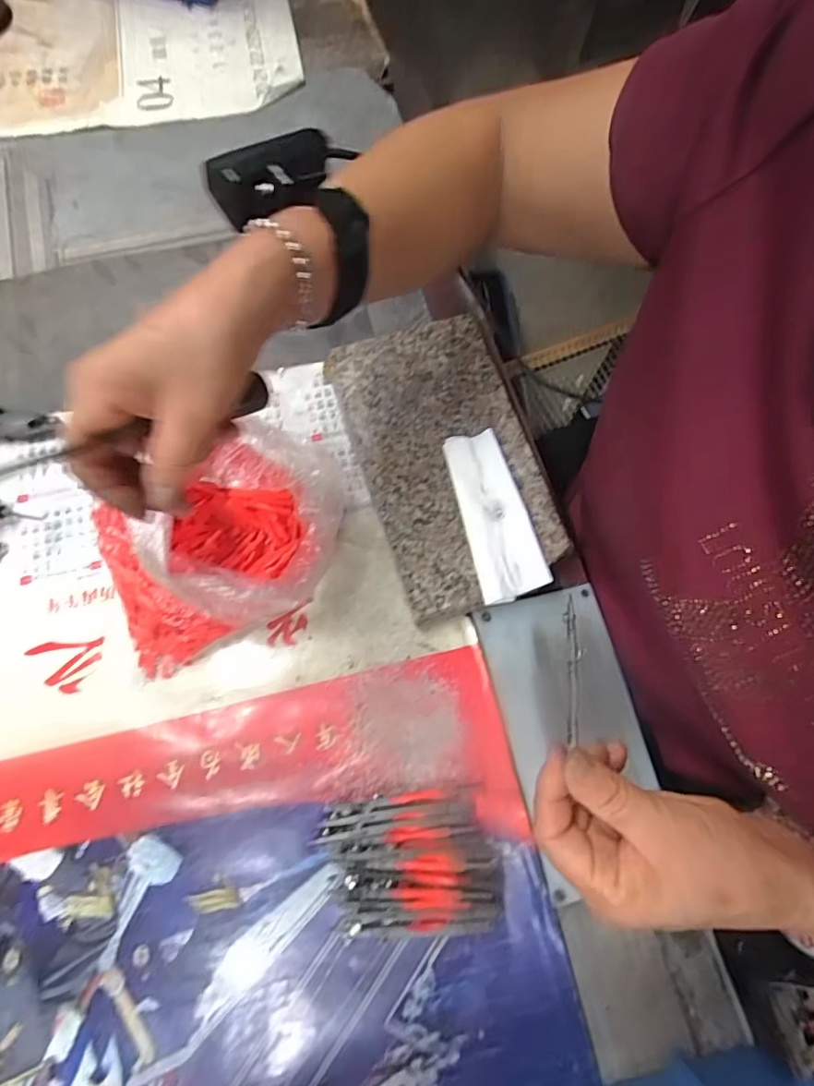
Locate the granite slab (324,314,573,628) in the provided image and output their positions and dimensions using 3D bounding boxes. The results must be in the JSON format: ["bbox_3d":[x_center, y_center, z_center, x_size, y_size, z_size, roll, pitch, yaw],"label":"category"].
[{"bbox_3d":[0.031,-0.070,0.425,0.136,0.026,0.239,-19,74,-8],"label":"granite slab"}]

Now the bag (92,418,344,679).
[{"bbox_3d":[-0.133,-0.009,0.369,0.174,0.082,0.140,-24,79,-6],"label":"bag"}]

